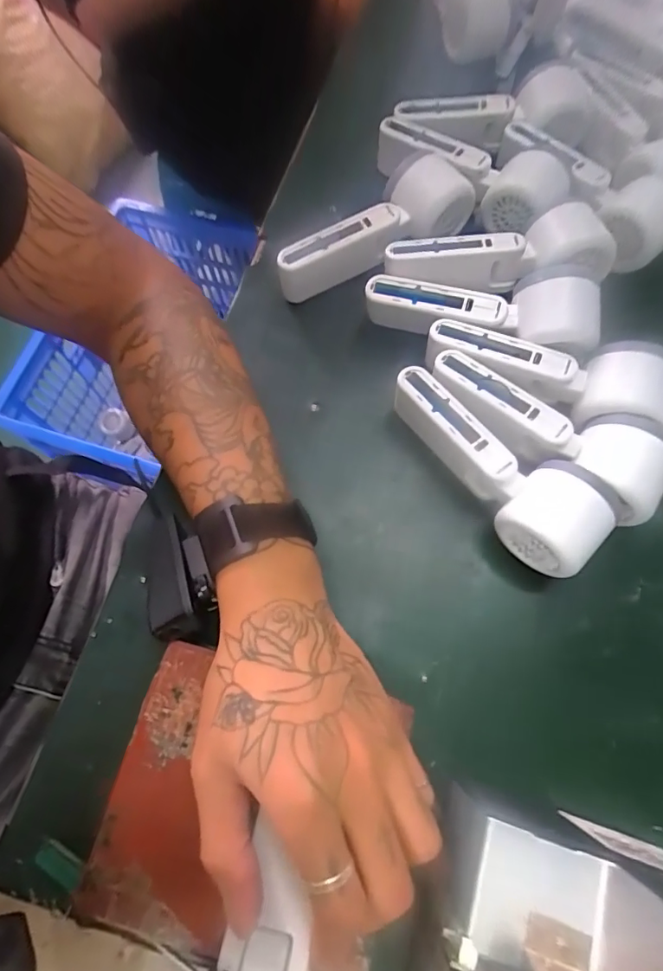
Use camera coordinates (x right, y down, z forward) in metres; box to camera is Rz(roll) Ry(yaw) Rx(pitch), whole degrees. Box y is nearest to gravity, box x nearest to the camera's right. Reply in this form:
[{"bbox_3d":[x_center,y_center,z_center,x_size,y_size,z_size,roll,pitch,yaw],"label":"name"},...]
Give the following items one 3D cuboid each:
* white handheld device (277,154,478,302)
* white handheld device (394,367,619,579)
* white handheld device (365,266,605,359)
[{"bbox_3d":[0.034,-0.197,0.382,0.156,0.050,0.054,-31,74,-11],"label":"white handheld device"},{"bbox_3d":[0.102,-0.011,0.324,0.159,0.055,0.054,40,76,14],"label":"white handheld device"},{"bbox_3d":[0.106,-0.126,0.350,0.163,0.047,0.051,9,71,5],"label":"white handheld device"}]

